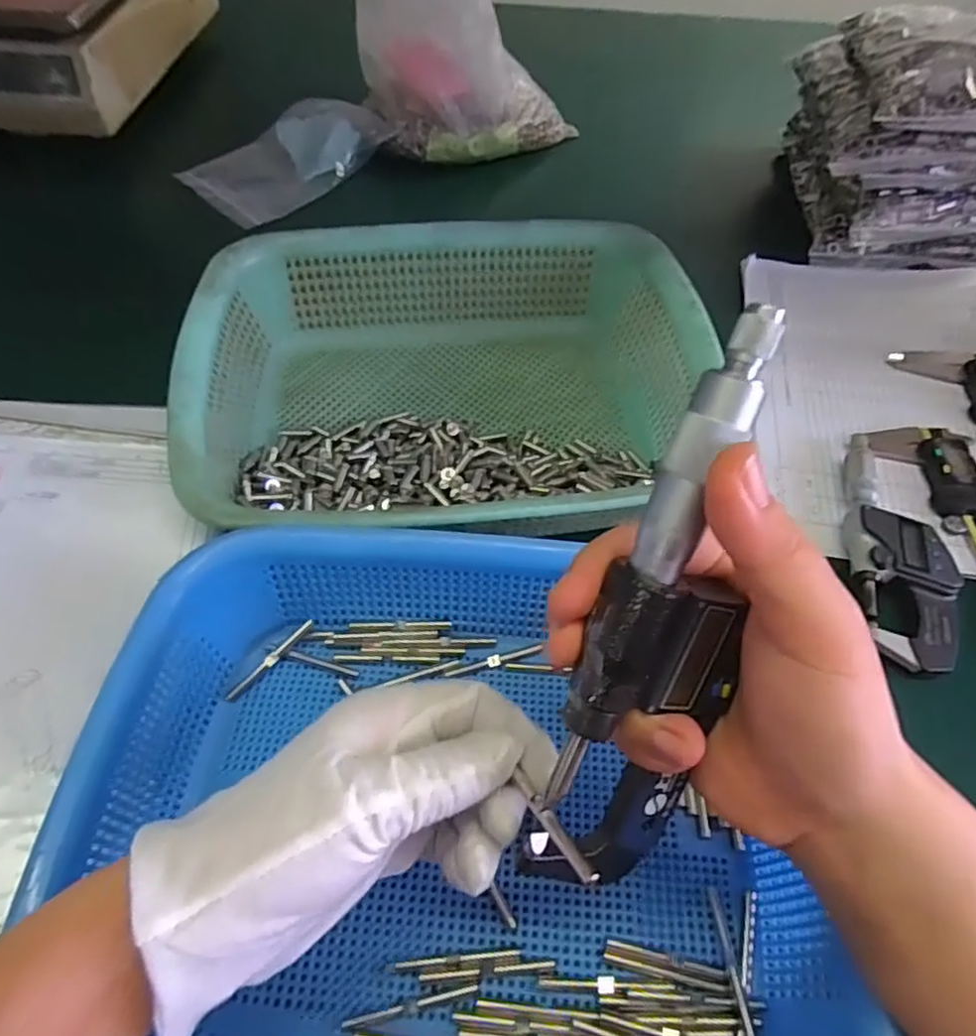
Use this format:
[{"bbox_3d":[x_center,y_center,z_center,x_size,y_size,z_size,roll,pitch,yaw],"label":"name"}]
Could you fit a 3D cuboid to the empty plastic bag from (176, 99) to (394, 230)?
[{"bbox_3d":[-0.195,-0.352,0.629,0.178,0.037,0.115,-36,64,-24],"label":"empty plastic bag"}]

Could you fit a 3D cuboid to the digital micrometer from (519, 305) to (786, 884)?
[{"bbox_3d":[0.050,0.034,0.185,0.045,0.178,0.023,12,19,9],"label":"digital micrometer"}]

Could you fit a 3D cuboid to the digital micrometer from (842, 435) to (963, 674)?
[{"bbox_3d":[0.240,0.012,0.385,0.053,0.023,0.162,2,56,2],"label":"digital micrometer"}]

